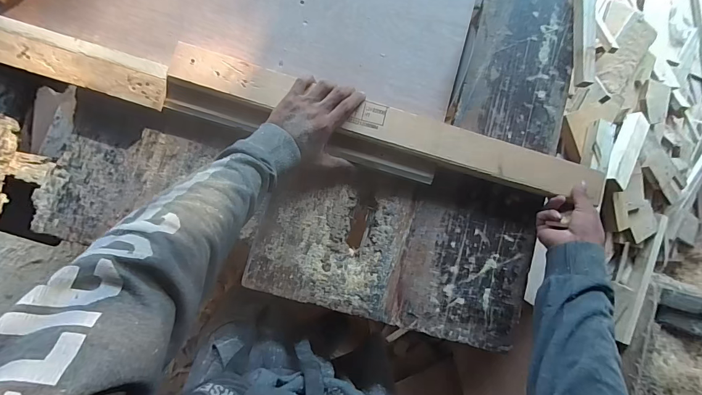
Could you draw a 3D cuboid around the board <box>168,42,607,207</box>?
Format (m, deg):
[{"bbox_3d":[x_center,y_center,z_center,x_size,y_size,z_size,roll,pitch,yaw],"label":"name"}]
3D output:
[{"bbox_3d":[0.066,-0.102,0.541,0.670,0.024,0.073,14,85,-4],"label":"board"}]

